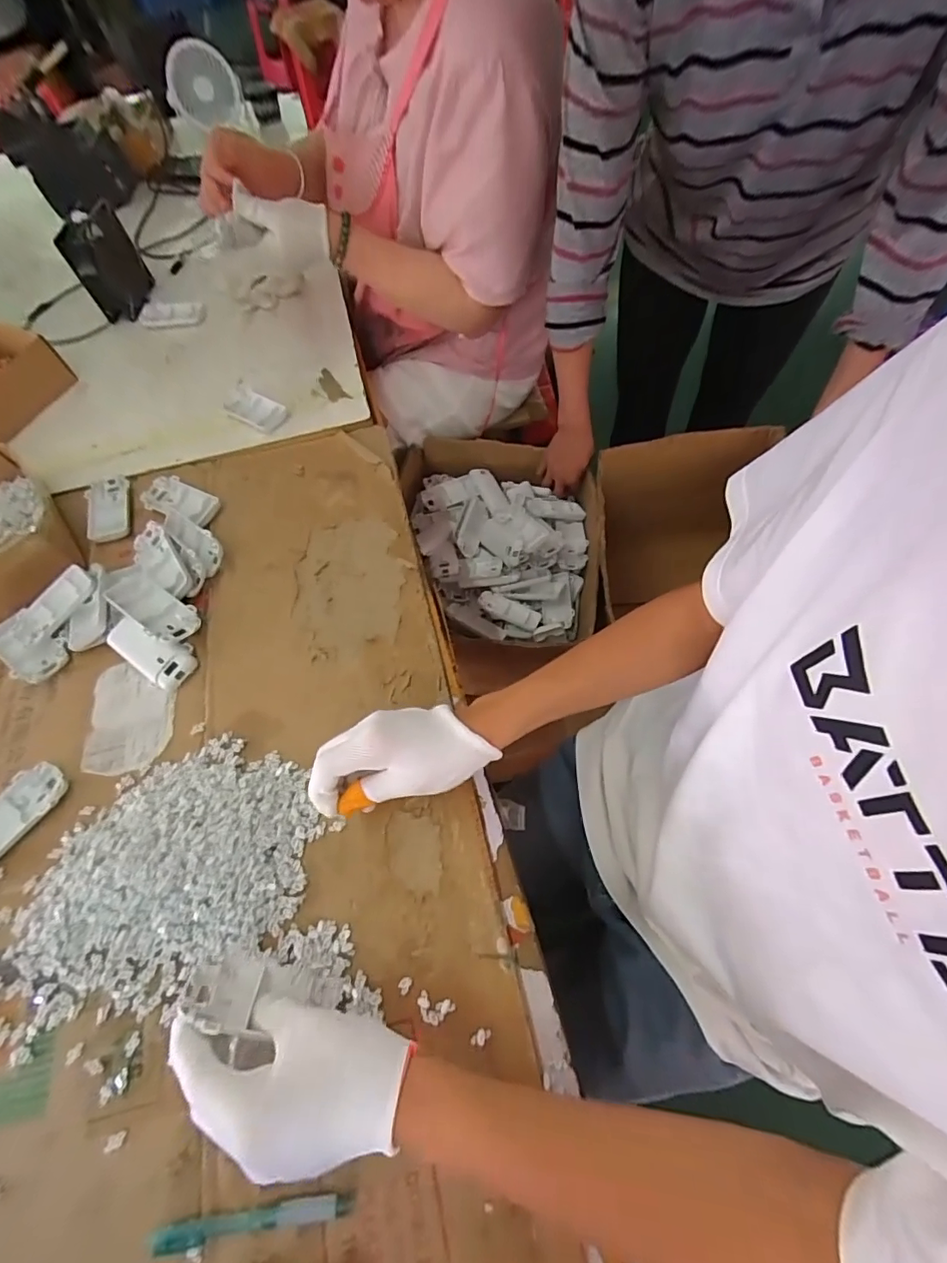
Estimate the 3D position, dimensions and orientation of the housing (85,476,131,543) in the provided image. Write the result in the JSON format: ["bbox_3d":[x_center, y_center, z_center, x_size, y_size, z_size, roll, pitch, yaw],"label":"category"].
[{"bbox_3d":[-0.446,-0.152,0.622,0.046,0.006,0.099,-12,67,-22],"label":"housing"}]

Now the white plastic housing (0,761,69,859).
[{"bbox_3d":[-0.411,0.163,0.452,0.051,0.014,0.094,31,69,17],"label":"white plastic housing"}]

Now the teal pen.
[{"bbox_3d":[-0.143,0.382,0.329,0.126,0.010,0.014,-9,64,-1],"label":"teal pen"}]

